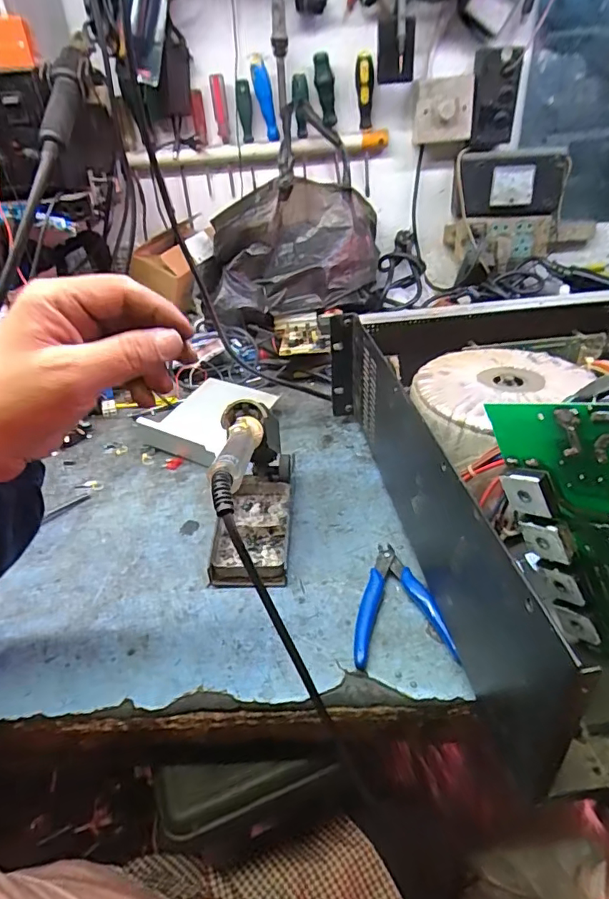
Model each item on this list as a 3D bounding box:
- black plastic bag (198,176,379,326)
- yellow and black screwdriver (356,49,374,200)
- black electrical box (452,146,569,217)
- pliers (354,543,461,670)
[{"bbox_3d":[-0.021,-0.332,0.865,0.302,0.170,0.140,-6,33,-4],"label":"black plastic bag"},{"bbox_3d":[0.101,-0.525,0.866,0.027,0.212,0.024,3,54,10],"label":"yellow and black screwdriver"},{"bbox_3d":[0.338,-0.440,0.872,0.169,0.095,0.034,4,33,12],"label":"black electrical box"},{"bbox_3d":[0.073,0.122,0.433,0.075,0.014,0.118,-4,33,0],"label":"pliers"}]

